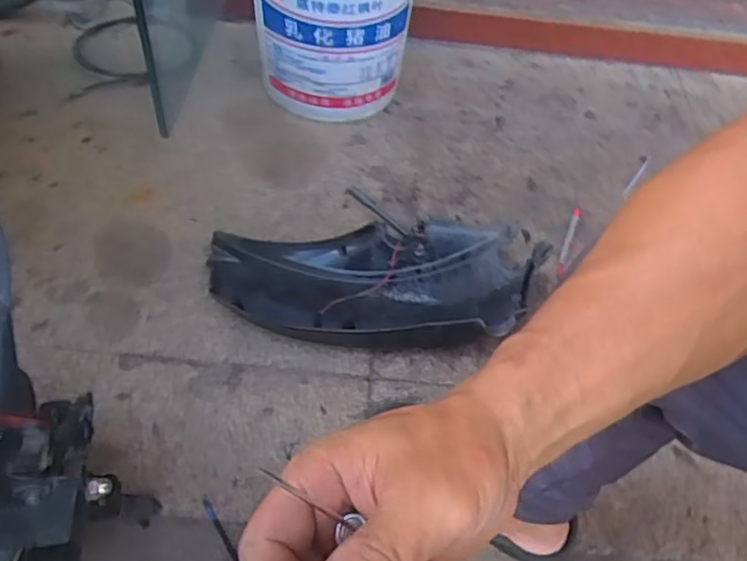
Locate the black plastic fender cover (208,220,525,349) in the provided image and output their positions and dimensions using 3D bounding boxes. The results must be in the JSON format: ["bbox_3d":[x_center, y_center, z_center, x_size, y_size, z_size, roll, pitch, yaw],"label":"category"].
[{"bbox_3d":[-0.006,0.005,0.900,0.438,0.065,0.204,1,52,-4],"label":"black plastic fender cover"}]

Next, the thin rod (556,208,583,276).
[{"bbox_3d":[0.313,-0.065,1.035,0.014,0.015,0.157,20,53,11],"label":"thin rod"}]

